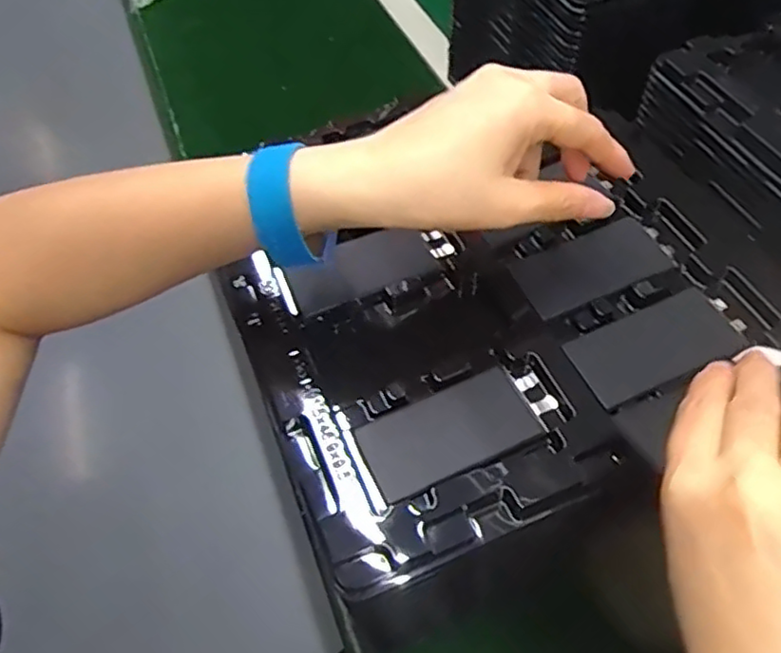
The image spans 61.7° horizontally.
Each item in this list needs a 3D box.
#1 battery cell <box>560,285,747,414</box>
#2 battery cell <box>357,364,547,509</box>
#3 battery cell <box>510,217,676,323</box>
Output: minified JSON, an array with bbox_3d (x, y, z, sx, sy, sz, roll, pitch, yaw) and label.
[{"bbox_3d":[0.137,0.009,0.335,0.088,0.004,0.043,-23,56,-11],"label":"battery cell"},{"bbox_3d":[0.028,0.051,0.318,0.083,0.005,0.045,-24,56,-11],"label":"battery cell"},{"bbox_3d":[0.112,-0.034,0.367,0.085,0.006,0.043,-22,56,-10],"label":"battery cell"}]

